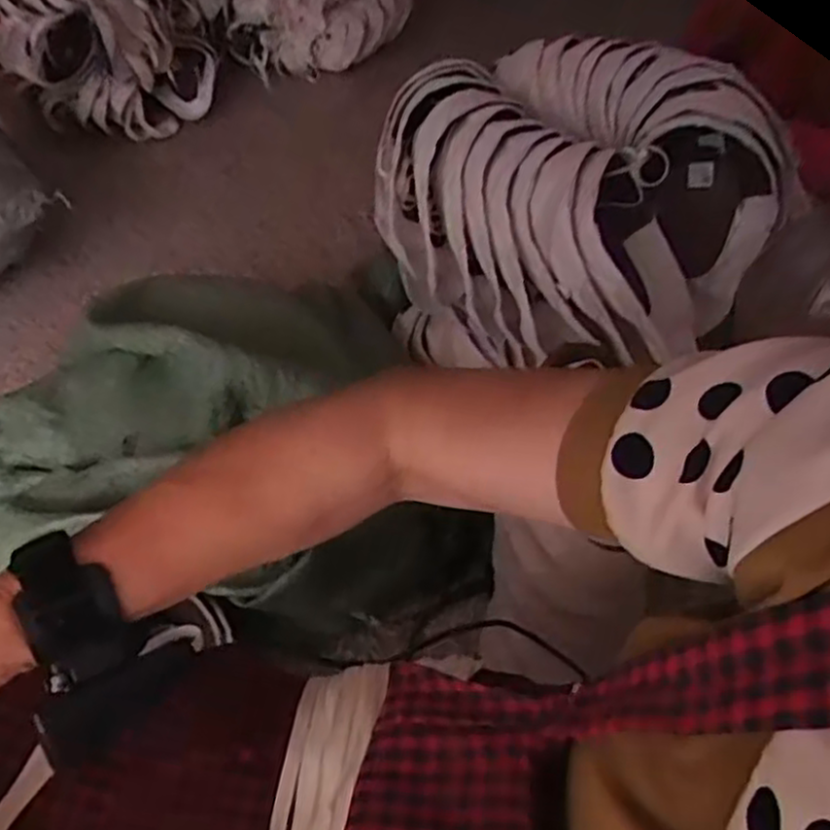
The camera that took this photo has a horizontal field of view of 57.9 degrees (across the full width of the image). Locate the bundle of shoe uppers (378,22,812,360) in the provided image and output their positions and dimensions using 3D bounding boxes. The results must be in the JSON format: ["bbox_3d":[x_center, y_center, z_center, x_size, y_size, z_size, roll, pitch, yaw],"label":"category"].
[{"bbox_3d":[0.175,-0.237,0.926,0.435,0.296,0.342,35,60,30],"label":"bundle of shoe uppers"}]

